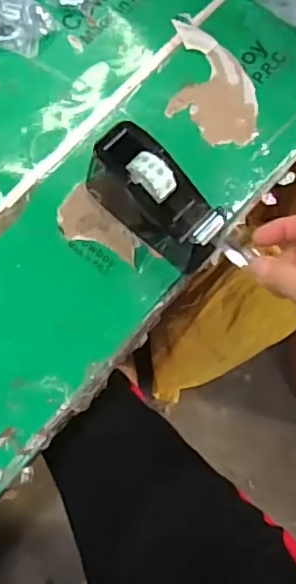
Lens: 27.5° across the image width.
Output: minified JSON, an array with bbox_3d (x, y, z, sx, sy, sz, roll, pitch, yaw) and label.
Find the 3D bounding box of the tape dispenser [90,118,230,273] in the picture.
[{"bbox_3d":[0.005,-0.074,0.474,0.114,0.071,0.045,42,75,11],"label":"tape dispenser"}]

